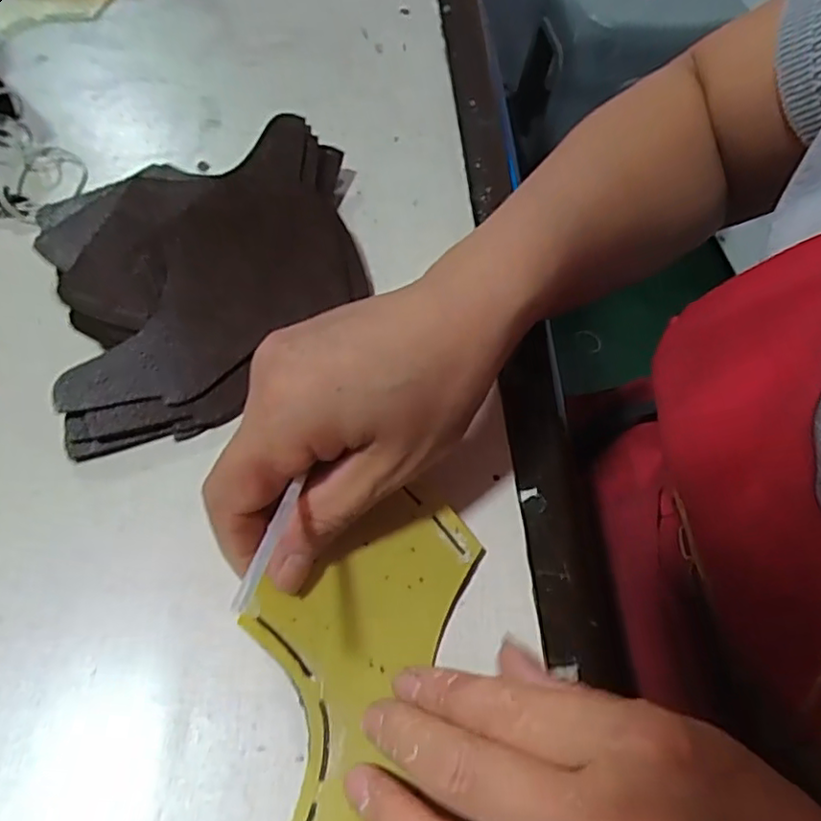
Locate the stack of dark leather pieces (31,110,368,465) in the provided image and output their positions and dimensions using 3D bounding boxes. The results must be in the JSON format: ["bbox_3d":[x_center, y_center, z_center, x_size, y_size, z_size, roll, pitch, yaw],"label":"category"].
[{"bbox_3d":[-0.098,-0.071,0.297,0.146,0.032,0.164,-12,60,-10],"label":"stack of dark leather pieces"}]

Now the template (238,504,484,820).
[{"bbox_3d":[-0.029,0.088,0.214,0.066,0.007,0.133,24,62,7],"label":"template"}]

